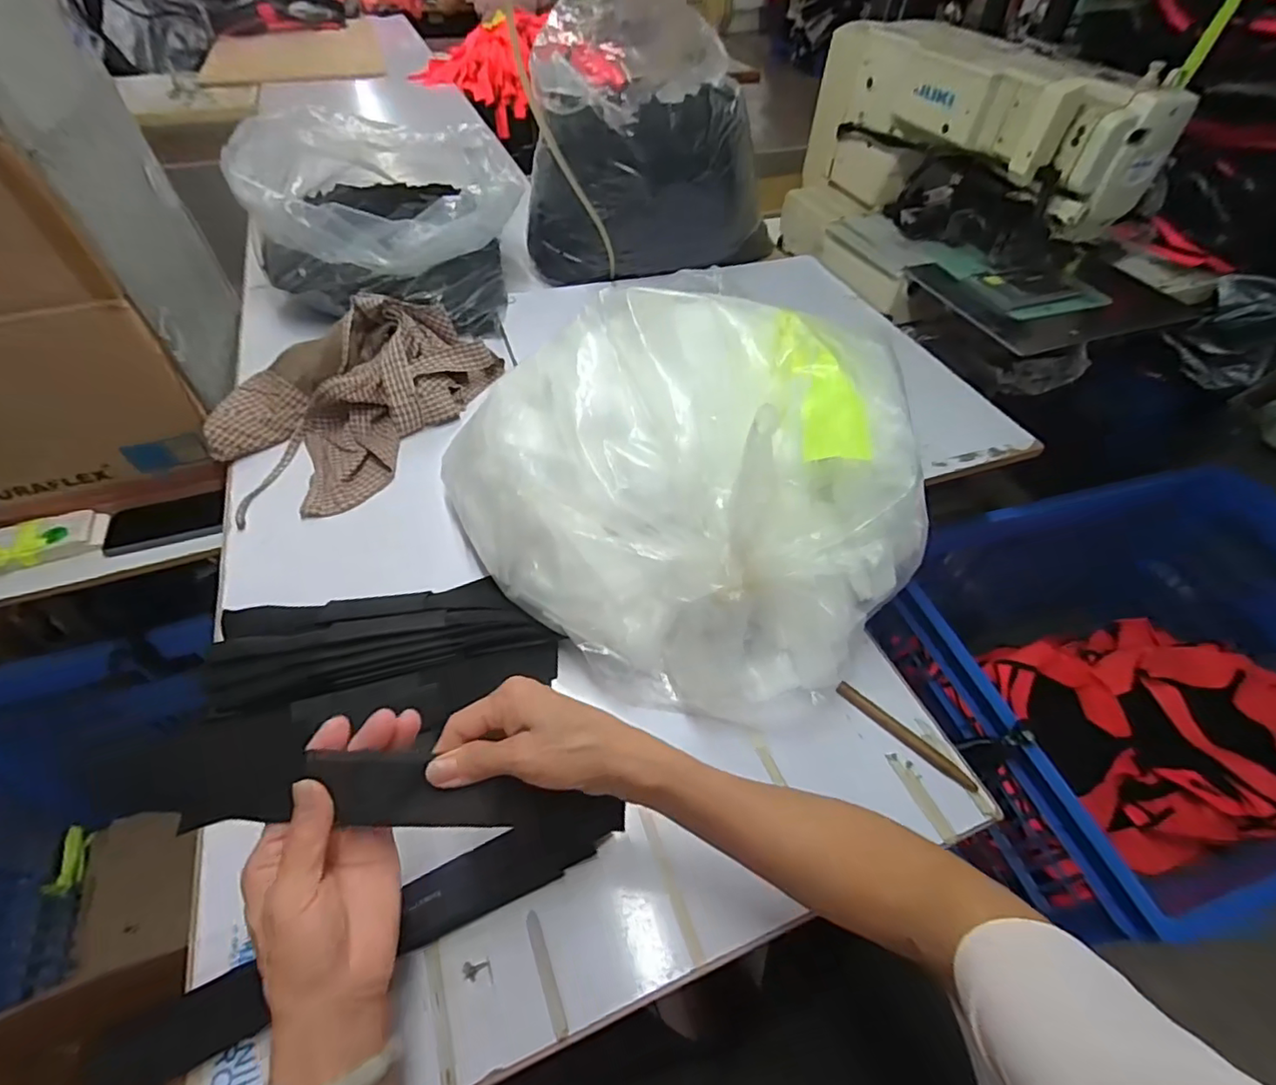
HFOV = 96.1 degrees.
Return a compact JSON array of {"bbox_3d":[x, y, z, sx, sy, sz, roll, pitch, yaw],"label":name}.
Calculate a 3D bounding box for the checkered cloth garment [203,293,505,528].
[{"bbox_3d":[-0.387,-0.194,0.753,0.233,0.105,0.367,22,53,17],"label":"checkered cloth garment"}]

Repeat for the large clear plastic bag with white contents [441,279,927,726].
[{"bbox_3d":[0.039,-0.071,0.552,0.436,0.256,0.338,36,57,26],"label":"large clear plastic bag with white contents"}]

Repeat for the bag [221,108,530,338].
[{"bbox_3d":[-0.394,-0.528,0.926,0.393,0.208,0.324,-1,49,-2],"label":"bag"}]

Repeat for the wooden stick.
[{"bbox_3d":[0.240,0.173,0.518,0.132,0.010,0.015,36,58,26],"label":"wooden stick"}]

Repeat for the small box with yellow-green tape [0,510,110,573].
[{"bbox_3d":[-0.752,-0.004,0.728,0.122,0.031,0.062,-16,52,-14],"label":"small box with yellow-green tape"}]

